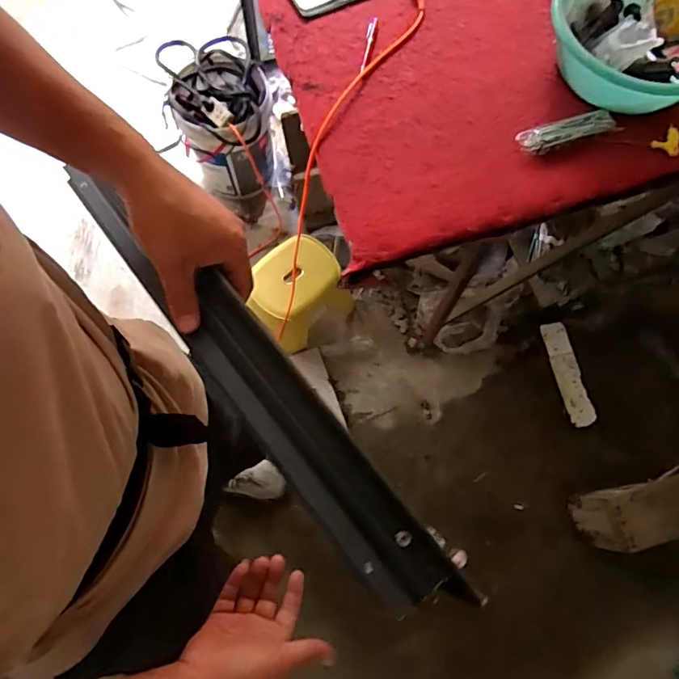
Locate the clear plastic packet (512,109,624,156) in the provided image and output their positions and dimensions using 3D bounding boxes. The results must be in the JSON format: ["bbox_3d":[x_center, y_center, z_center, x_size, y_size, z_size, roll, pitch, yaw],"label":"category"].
[{"bbox_3d":[0.394,-0.359,0.820,0.180,0.016,0.046,-19,72,-7],"label":"clear plastic packet"}]

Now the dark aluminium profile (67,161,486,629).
[{"bbox_3d":[-0.092,0.012,0.412,0.063,0.041,0.501,-39,71,-12],"label":"dark aluminium profile"}]

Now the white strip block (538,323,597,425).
[{"bbox_3d":[0.748,0.111,1.549,0.087,0.018,0.338,-14,80,-7],"label":"white strip block"}]

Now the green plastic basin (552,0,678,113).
[{"bbox_3d":[0.537,-0.523,0.835,0.315,0.099,0.303,0,71,0],"label":"green plastic basin"}]

